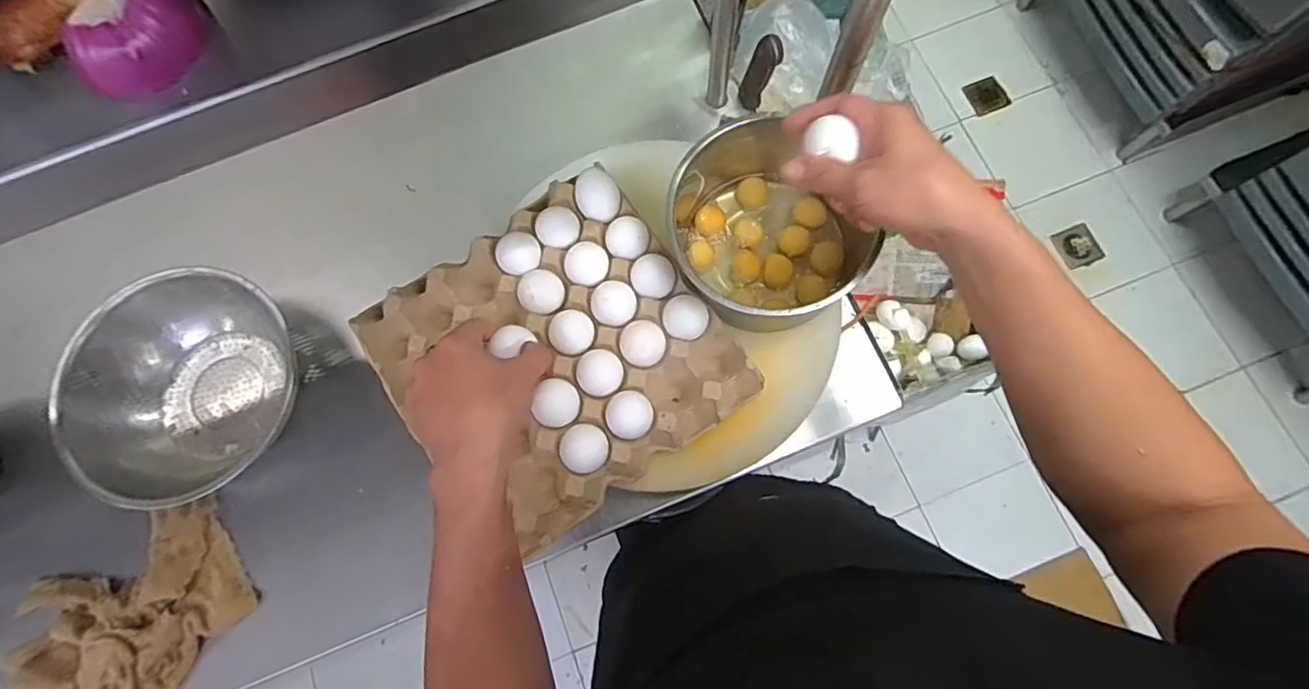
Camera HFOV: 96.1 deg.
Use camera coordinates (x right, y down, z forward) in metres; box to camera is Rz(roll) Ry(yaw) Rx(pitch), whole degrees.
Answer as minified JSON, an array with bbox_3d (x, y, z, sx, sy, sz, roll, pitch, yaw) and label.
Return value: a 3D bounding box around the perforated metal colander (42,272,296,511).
[{"bbox_3d":[-0.516,0.050,0.657,0.244,0.114,0.207,-28,77,-5],"label":"perforated metal colander"}]

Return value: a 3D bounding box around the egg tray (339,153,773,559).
[{"bbox_3d":[-0.093,0.006,0.551,0.278,0.045,0.275,-35,77,-7],"label":"egg tray"}]

